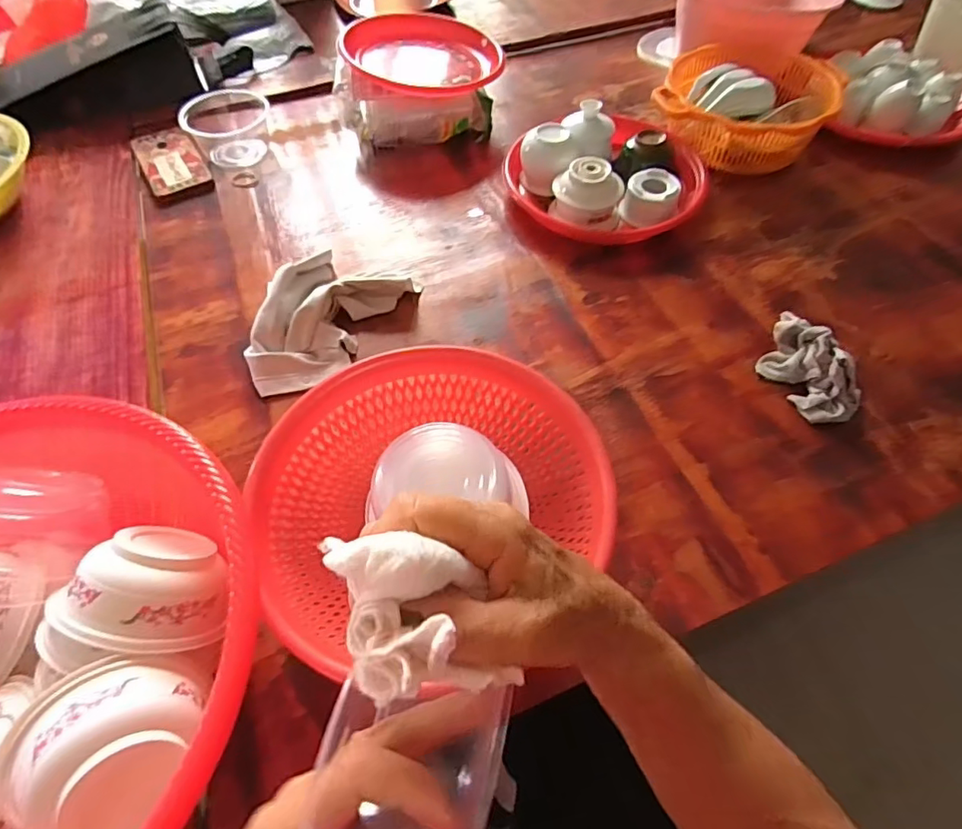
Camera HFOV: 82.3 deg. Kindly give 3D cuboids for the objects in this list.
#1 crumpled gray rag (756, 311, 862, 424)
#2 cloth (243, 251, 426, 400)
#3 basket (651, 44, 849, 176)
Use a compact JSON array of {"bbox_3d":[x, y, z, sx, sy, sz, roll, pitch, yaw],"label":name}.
[{"bbox_3d":[0.316,-0.051,0.533,0.064,0.040,0.124,-20,59,-11],"label":"crumpled gray rag"},{"bbox_3d":[-0.168,-0.103,0.576,0.112,0.045,0.192,25,62,16],"label":"cloth"},{"bbox_3d":[0.343,-0.397,0.733,0.208,0.075,0.166,24,61,16],"label":"basket"}]

